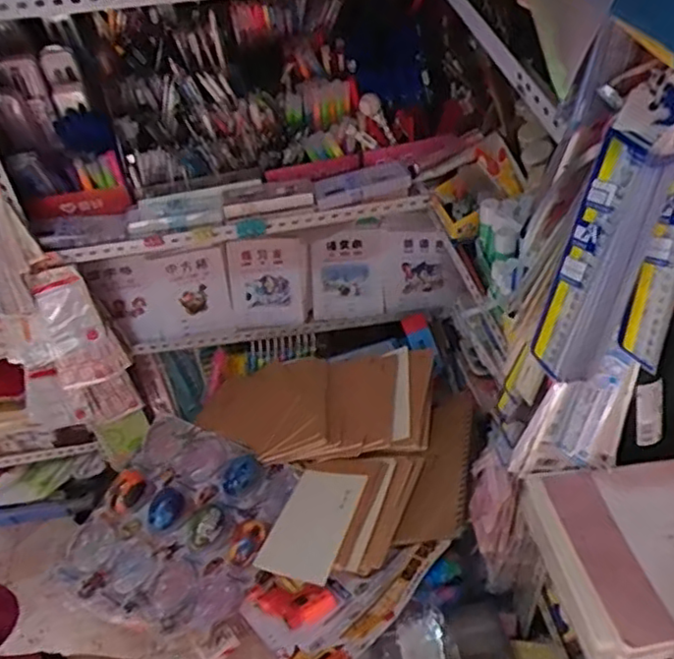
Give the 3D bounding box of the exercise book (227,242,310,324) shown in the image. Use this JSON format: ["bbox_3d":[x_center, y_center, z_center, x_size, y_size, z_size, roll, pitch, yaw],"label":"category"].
[{"bbox_3d":[-0.145,-0.100,1.430,0.175,0.172,0.015,0,15,-15],"label":"exercise book"}]

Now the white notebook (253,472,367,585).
[{"bbox_3d":[-0.042,0.335,1.153,0.141,0.015,0.193,3,49,24],"label":"white notebook"}]

